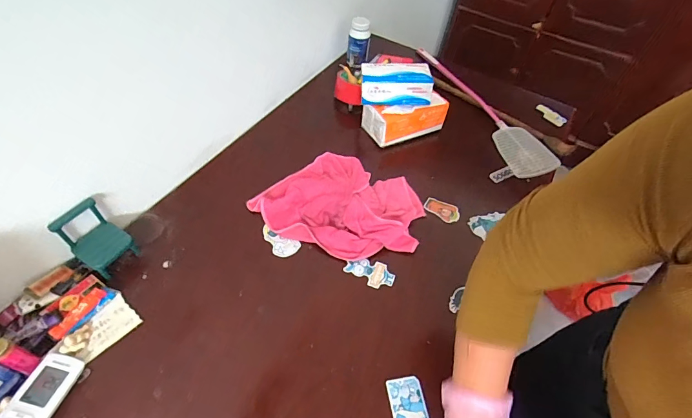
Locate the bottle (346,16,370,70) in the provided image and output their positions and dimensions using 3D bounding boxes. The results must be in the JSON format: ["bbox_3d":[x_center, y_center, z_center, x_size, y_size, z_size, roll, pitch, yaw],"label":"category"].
[{"bbox_3d":[0.031,-0.414,0.935,0.056,0.123,0.046,6,51,-1],"label":"bottle"}]

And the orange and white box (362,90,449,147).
[{"bbox_3d":[0.128,-0.203,0.801,0.167,0.072,0.083,-16,56,-17],"label":"orange and white box"}]

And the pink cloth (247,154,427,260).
[{"bbox_3d":[0.001,-0.014,0.671,0.269,0.038,0.215,26,55,14],"label":"pink cloth"}]

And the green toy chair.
[{"bbox_3d":[-0.367,0.046,0.552,0.067,0.095,0.070,27,53,16],"label":"green toy chair"}]

